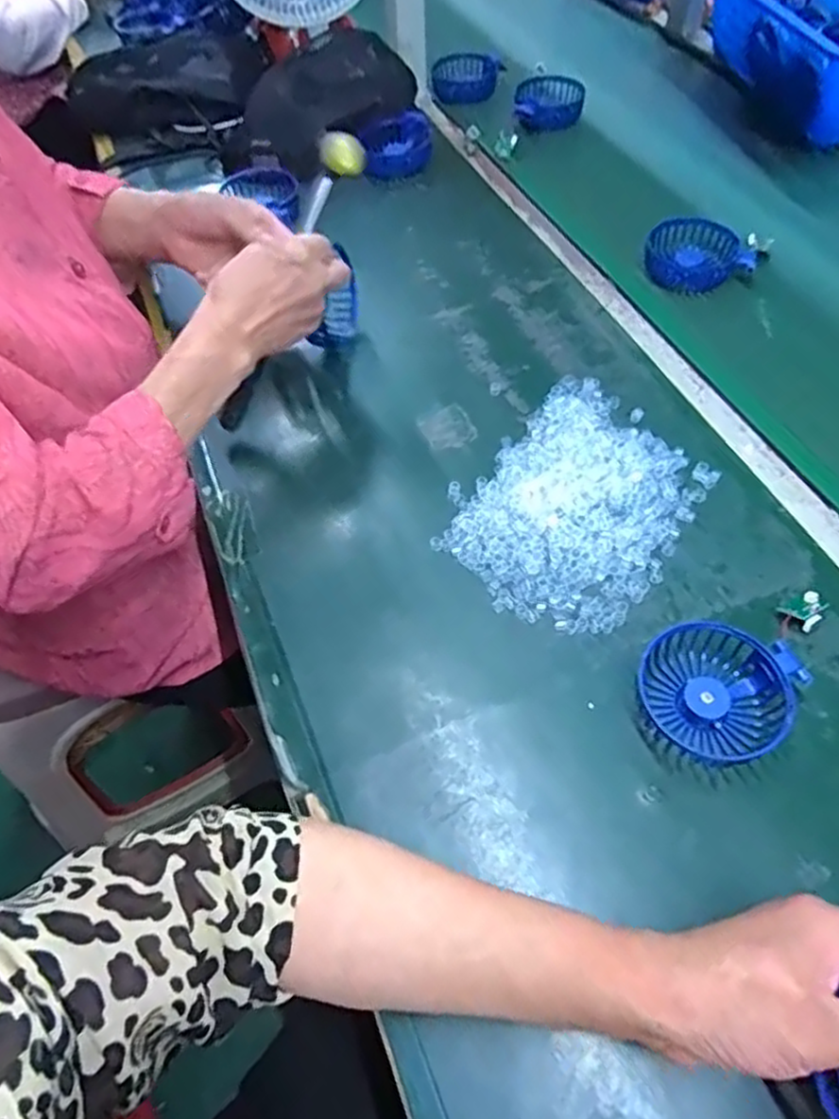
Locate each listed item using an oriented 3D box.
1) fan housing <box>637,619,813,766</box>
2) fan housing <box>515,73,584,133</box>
[{"bbox_3d":[0.190,0.083,0.451,0.089,0.028,0.089,-2,58,3],"label":"fan housing"},{"bbox_3d":[0.166,-0.584,0.895,0.083,0.031,0.081,10,58,9],"label":"fan housing"}]

